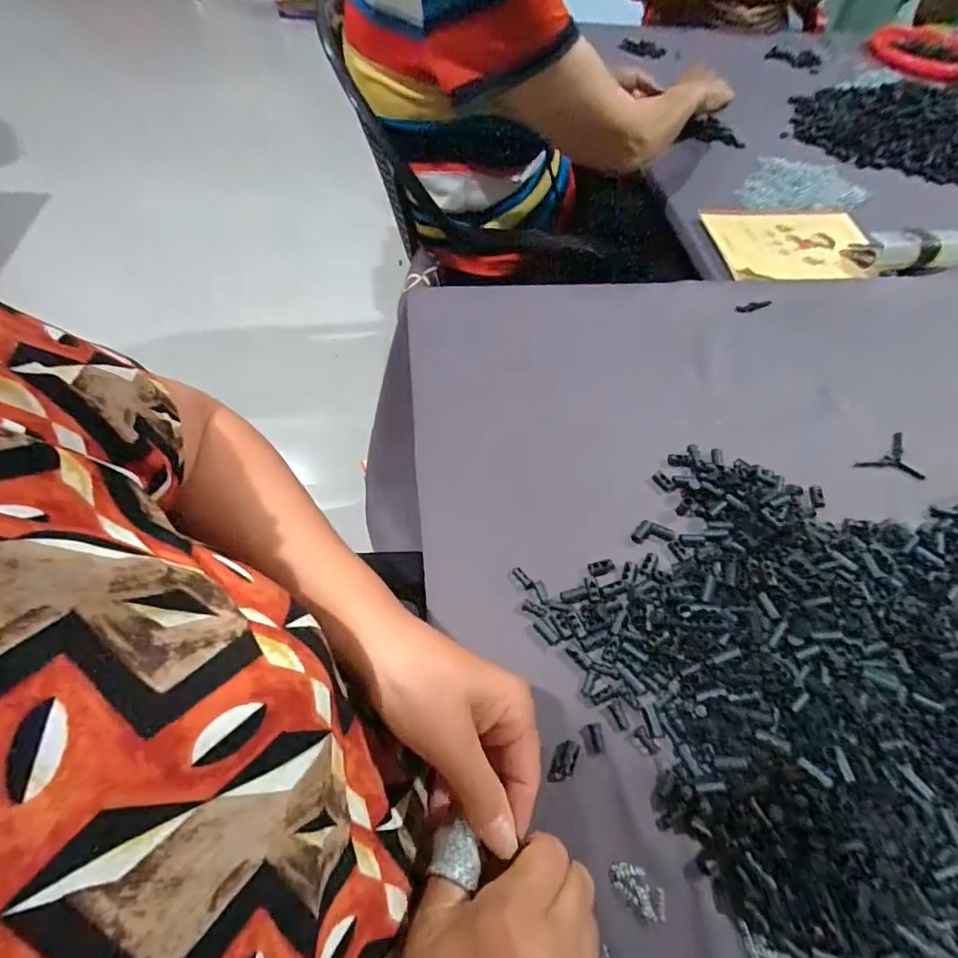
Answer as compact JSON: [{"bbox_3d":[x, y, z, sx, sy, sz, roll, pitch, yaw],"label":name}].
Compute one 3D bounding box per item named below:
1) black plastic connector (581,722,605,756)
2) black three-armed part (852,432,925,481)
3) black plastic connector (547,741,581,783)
[{"bbox_3d":[0.073,0.163,0.311,0.013,0.006,0.017,-6,58,-8],"label":"black plastic connector"},{"bbox_3d":[0.371,-0.012,0.441,0.066,0.006,0.043,-28,63,-21],"label":"black three-armed part"},{"bbox_3d":[0.052,0.173,0.302,0.014,0.008,0.024,23,59,11],"label":"black plastic connector"}]

